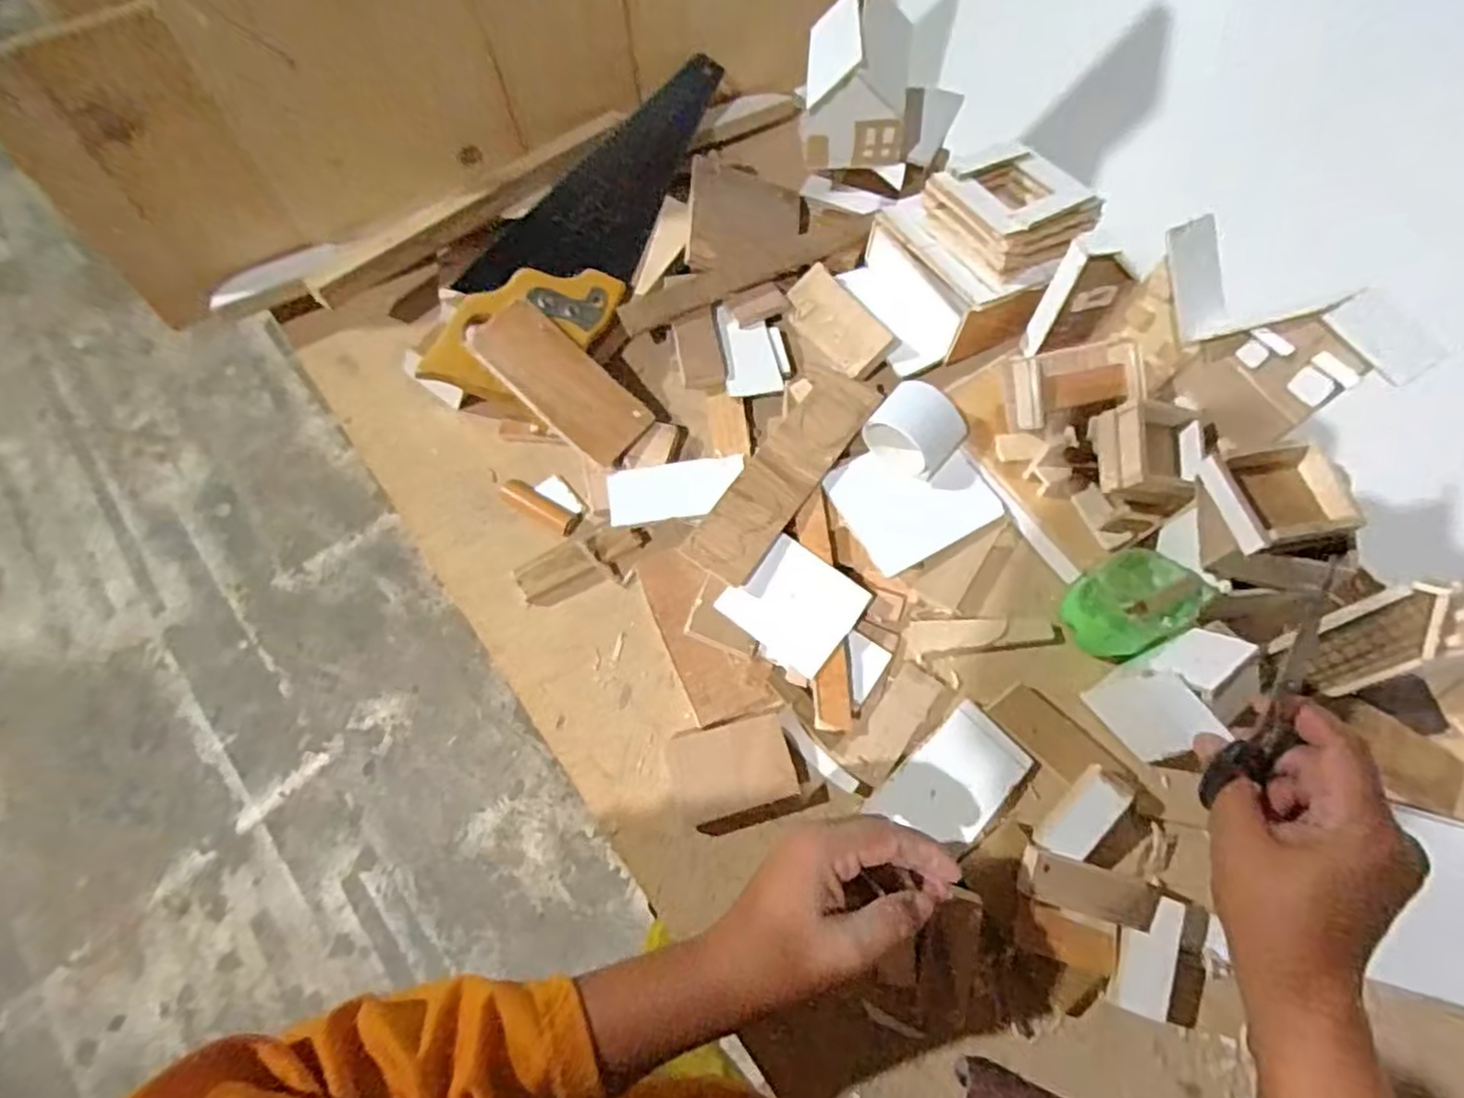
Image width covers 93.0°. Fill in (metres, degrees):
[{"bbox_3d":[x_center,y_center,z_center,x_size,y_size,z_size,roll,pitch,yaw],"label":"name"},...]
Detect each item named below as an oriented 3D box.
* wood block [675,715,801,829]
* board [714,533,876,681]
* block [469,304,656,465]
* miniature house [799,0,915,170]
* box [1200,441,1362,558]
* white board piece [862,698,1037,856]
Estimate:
[{"bbox_3d":[0.002,0.139,0.442,0.071,0.022,0.055,-14,69,-4],"label":"wood block"},{"bbox_3d":[0.044,0.037,0.474,0.081,0.006,0.073,37,79,12],"label":"board"},{"bbox_3d":[-0.124,-0.124,0.511,0.133,0.010,0.058,43,68,-17],"label":"block"},{"bbox_3d":[0.099,-0.361,0.540,0.082,0.081,0.090,4,67,4],"label":"miniature house"},{"bbox_3d":[0.314,-0.032,0.400,0.064,0.021,0.061,-11,66,-3],"label":"box"},{"bbox_3d":[0.141,0.148,0.440,0.095,0.007,0.058,-42,73,-13],"label":"white board piece"}]

